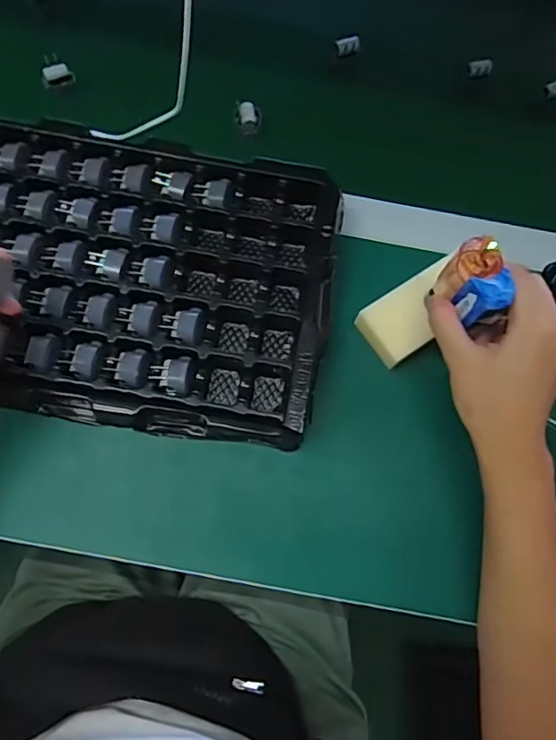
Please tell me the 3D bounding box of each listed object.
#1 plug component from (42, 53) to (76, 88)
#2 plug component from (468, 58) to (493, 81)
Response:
[{"bbox_3d":[-0.204,-0.274,0.498,0.028,0.024,0.017,-25,77,-11],"label":"plug component"},{"bbox_3d":[0.196,-0.294,0.528,0.023,0.017,0.004,-1,41,11],"label":"plug component"}]

